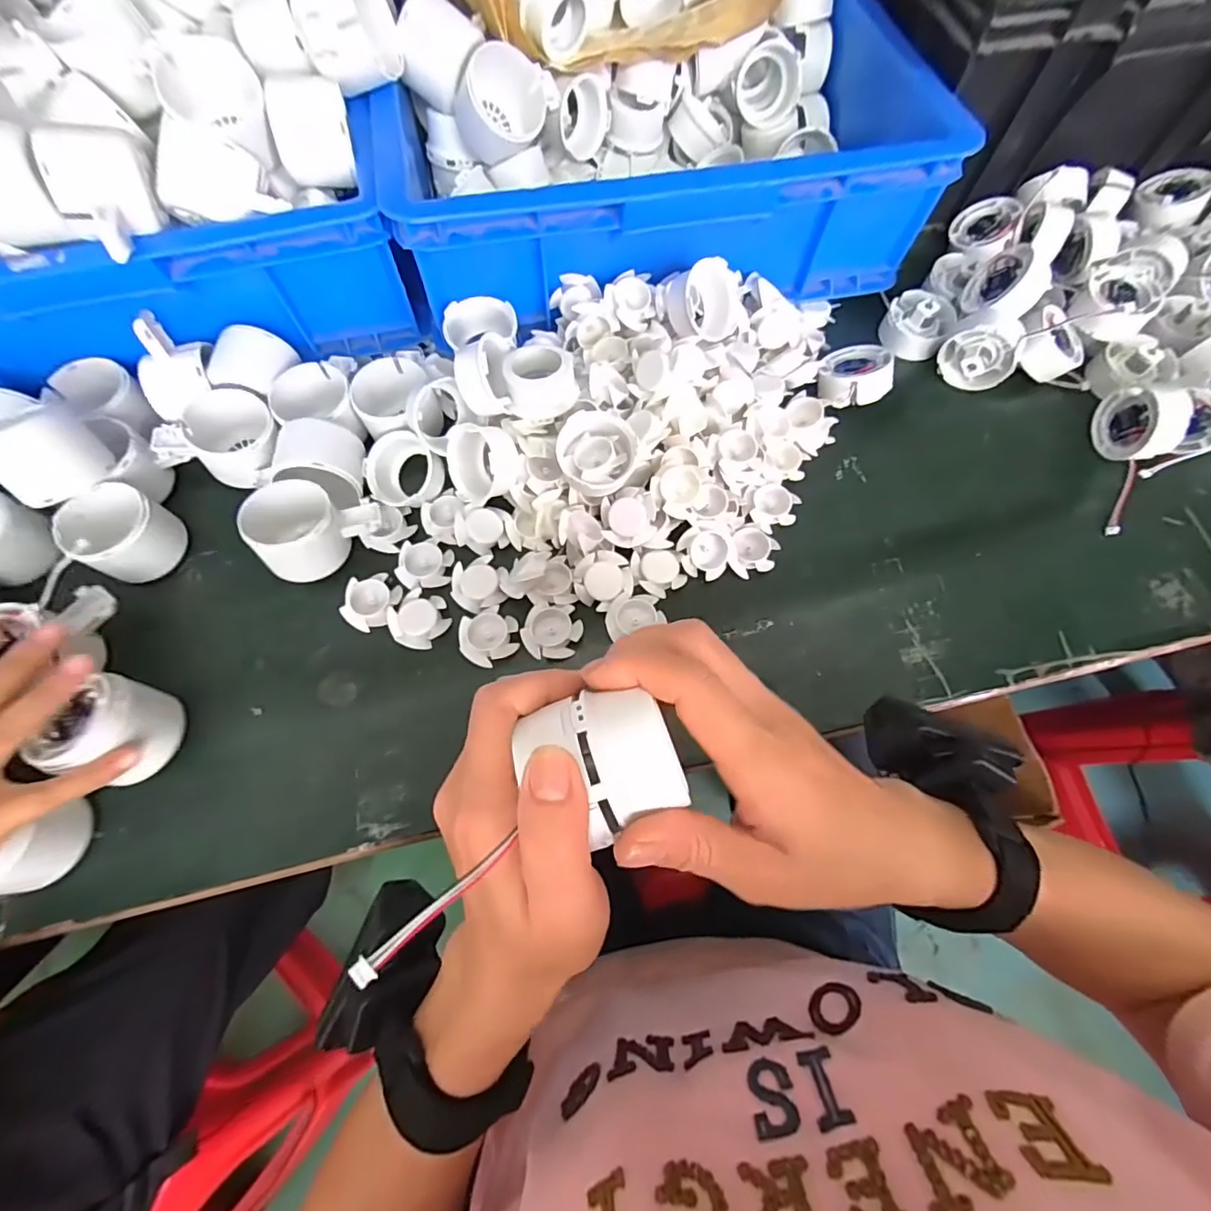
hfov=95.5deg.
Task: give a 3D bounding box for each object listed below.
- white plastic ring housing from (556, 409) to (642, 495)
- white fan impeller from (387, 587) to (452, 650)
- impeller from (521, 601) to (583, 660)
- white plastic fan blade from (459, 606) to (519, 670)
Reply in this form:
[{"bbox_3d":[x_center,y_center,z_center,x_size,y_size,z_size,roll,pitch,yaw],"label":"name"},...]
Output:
[{"bbox_3d":[-0.005,-0.105,0.372,0.053,0.022,0.057,0,77,-1],"label":"white plastic ring housing"},{"bbox_3d":[-0.130,0.009,0.385,0.039,0.008,0.039,0,77,-1],"label":"white fan impeller"},{"bbox_3d":[-0.037,0.017,0.375,0.039,0.010,0.037,0,77,-1],"label":"impeller"},{"bbox_3d":[-0.080,0.020,0.375,0.040,0.010,0.038,0,77,-1],"label":"white plastic fan blade"}]

